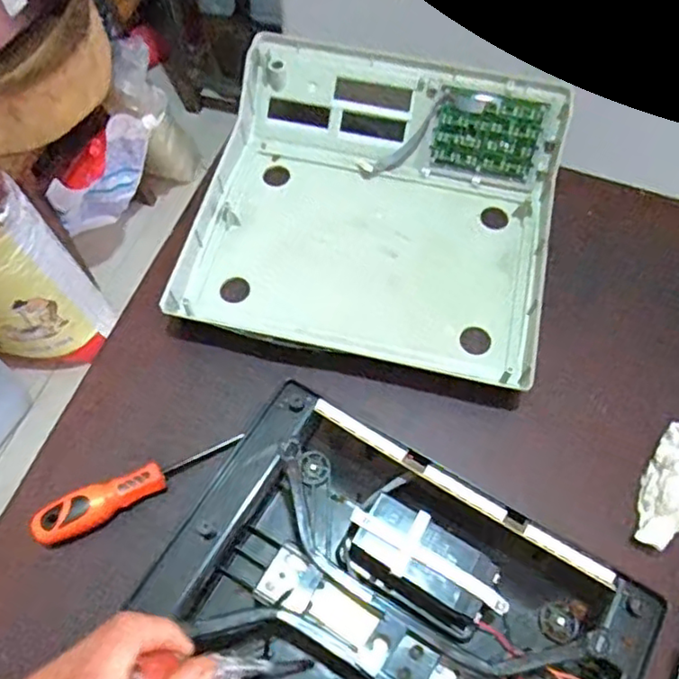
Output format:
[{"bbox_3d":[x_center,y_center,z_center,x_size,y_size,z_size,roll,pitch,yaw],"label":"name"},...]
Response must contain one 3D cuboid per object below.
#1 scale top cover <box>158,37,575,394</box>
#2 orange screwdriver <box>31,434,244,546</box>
[{"bbox_3d":[0.039,-0.133,0.642,0.343,0.086,0.329,12,64,5],"label":"scale top cover"},{"bbox_3d":[-0.167,0.119,0.525,0.171,0.029,0.030,-27,67,-13],"label":"orange screwdriver"}]

